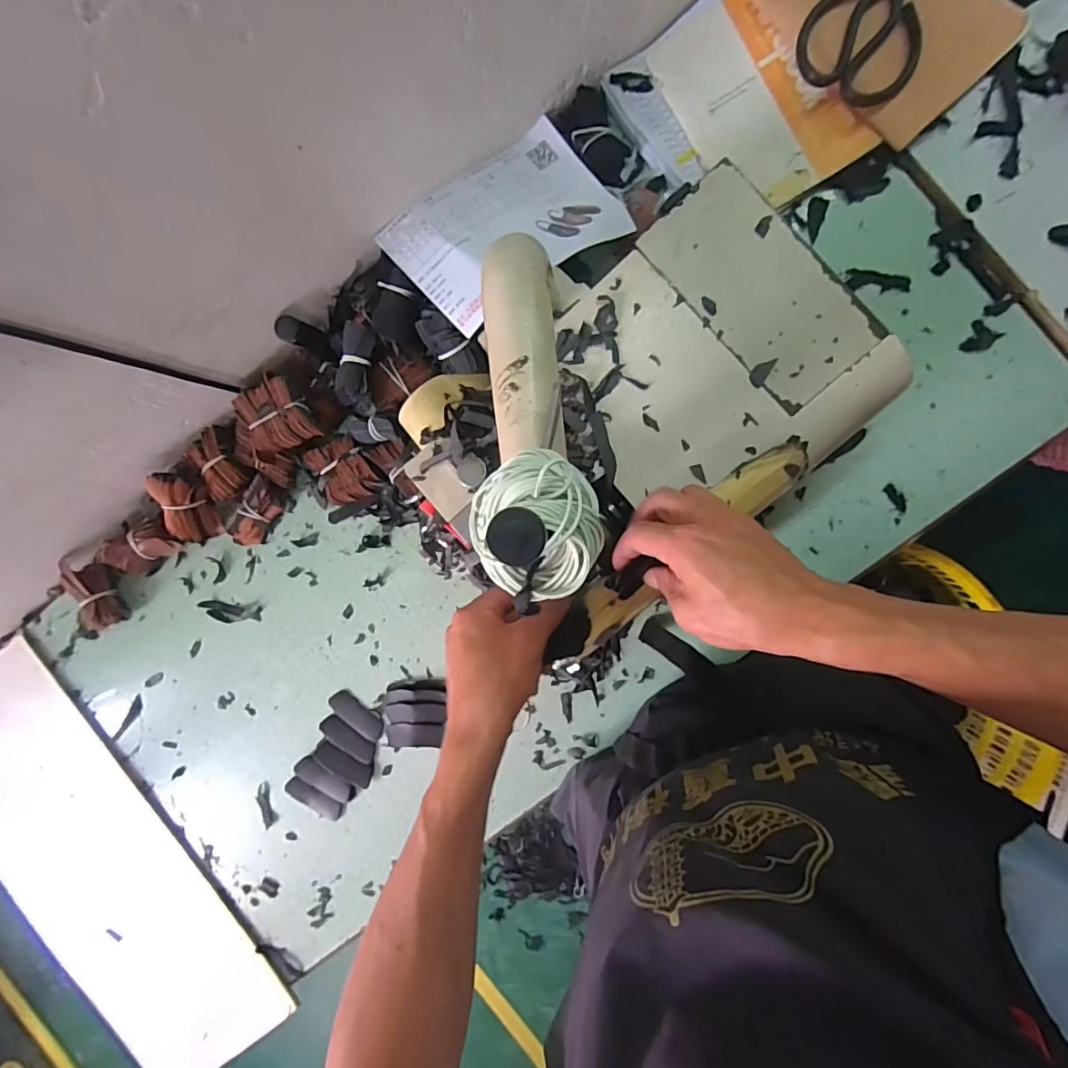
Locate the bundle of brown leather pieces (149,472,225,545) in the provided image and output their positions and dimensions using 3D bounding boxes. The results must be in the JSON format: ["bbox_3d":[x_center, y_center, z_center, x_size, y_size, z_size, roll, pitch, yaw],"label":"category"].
[{"bbox_3d":[-0.393,-0.030,0.579,0.054,0.029,0.083,-9,116,-2],"label":"bundle of brown leather pieces"}]

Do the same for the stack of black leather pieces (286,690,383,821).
[{"bbox_3d":[-0.224,0.259,0.598,0.079,0.007,0.138,28,97,3],"label":"stack of black leather pieces"}]

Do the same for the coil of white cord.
[{"bbox_3d":[0.002,-0.003,0.236,0.058,0.043,0.069,-24,92,8],"label":"coil of white cord"}]

